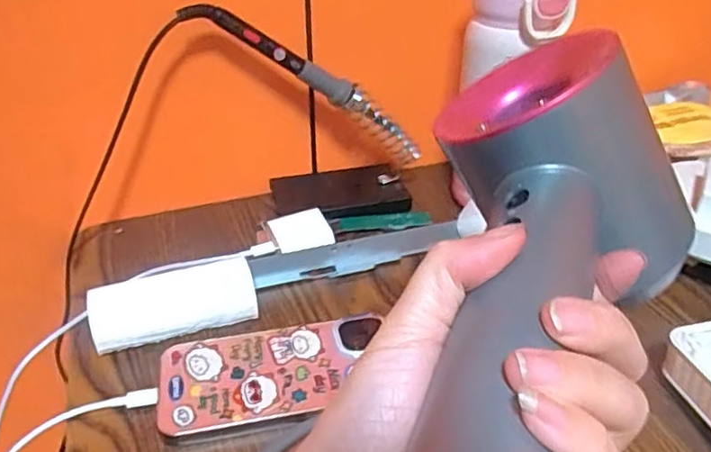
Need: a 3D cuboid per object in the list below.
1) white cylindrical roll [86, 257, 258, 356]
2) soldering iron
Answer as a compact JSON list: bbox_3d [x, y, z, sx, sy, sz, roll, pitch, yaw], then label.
[{"bbox_3d":[-0.119,0.055,0.411,0.103,0.035,0.035,-12,35,-15],"label":"white cylindrical roll"},{"bbox_3d":[-0.030,-0.113,0.483,0.217,0.028,0.017,29,22,-28],"label":"soldering iron"}]

